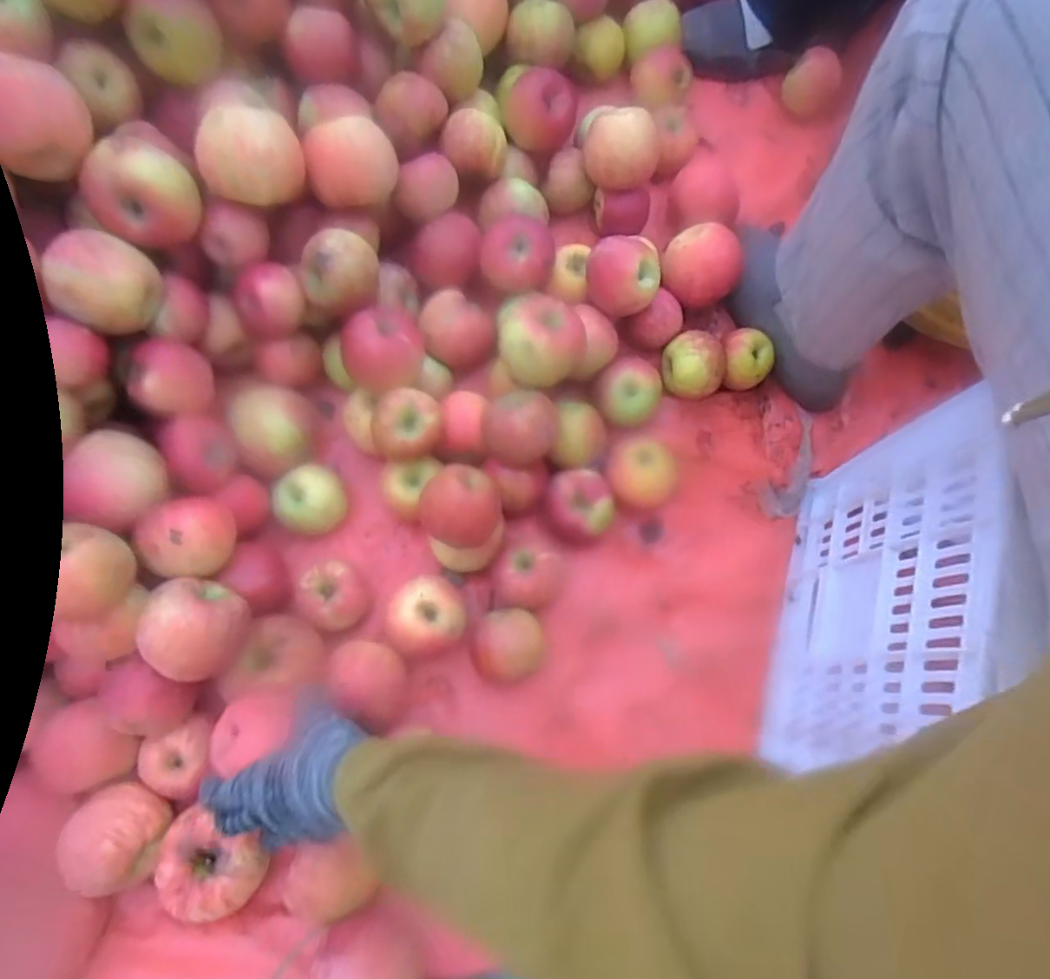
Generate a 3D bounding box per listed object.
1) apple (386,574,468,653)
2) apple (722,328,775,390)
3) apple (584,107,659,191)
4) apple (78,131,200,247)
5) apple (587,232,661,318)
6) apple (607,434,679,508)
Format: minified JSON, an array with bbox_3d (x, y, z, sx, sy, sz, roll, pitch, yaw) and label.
[{"bbox_3d":[-0.096,0.119,0.611,0.070,0.070,0.075,0,78,-1],"label":"apple"},{"bbox_3d":[0.244,-0.145,0.700,0.061,0.047,0.055,35,79,6],"label":"apple"},{"bbox_3d":[0.103,-0.357,0.664,0.077,0.069,0.069,16,78,2],"label":"apple"},{"bbox_3d":[-0.320,-0.251,0.521,0.082,0.061,0.071,-33,81,-8],"label":"apple"},{"bbox_3d":[0.101,-0.222,0.658,0.073,0.057,0.068,0,78,-1],"label":"apple"},{"bbox_3d":[0.122,-0.018,0.661,0.071,0.051,0.073,0,78,-1],"label":"apple"}]

